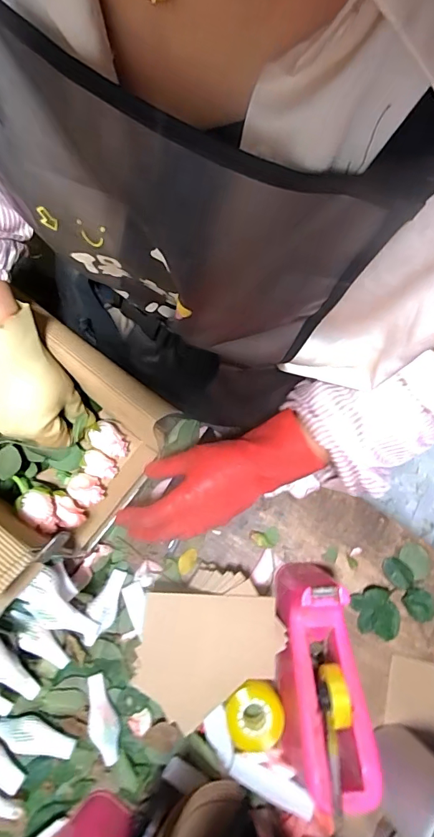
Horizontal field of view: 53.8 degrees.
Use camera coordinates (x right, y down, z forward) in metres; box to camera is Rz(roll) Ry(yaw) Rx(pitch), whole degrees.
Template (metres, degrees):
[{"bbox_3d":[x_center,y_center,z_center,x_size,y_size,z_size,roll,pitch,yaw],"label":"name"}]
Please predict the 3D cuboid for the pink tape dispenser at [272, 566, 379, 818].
[{"bbox_3d":[0.102,0.262,0.448,0.083,0.103,0.199,-1,74,-2],"label":"pink tape dispenser"}]

